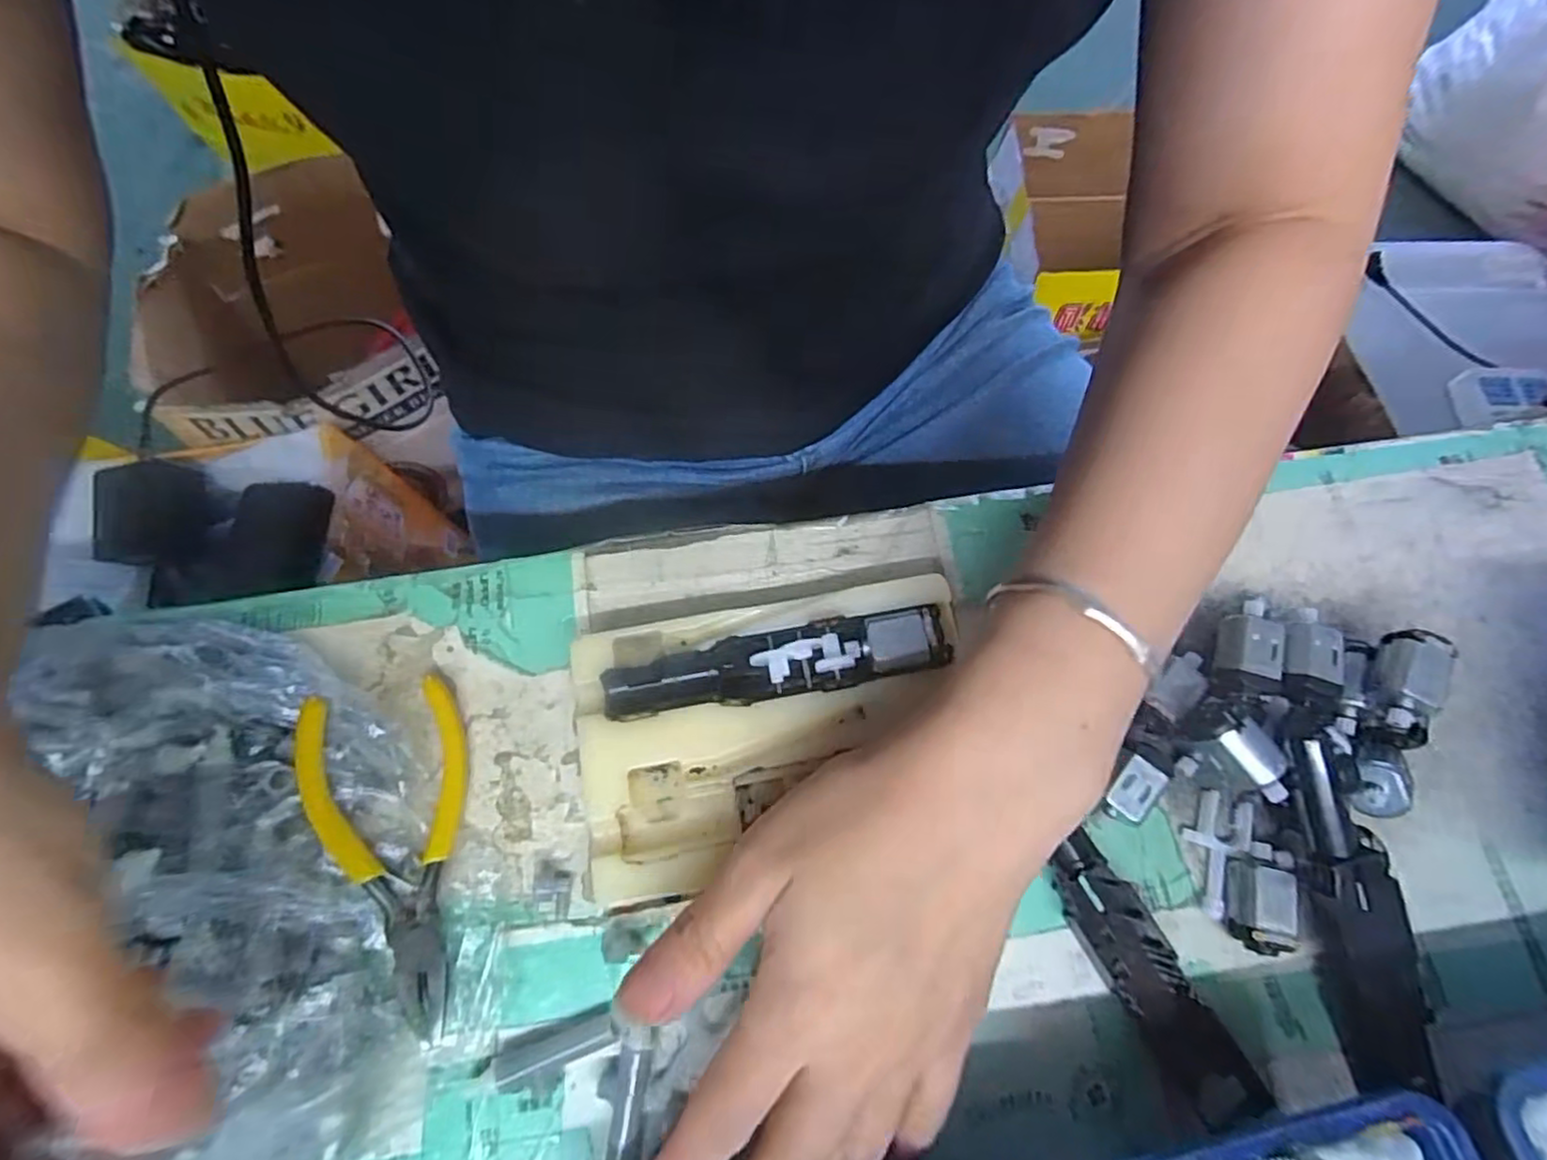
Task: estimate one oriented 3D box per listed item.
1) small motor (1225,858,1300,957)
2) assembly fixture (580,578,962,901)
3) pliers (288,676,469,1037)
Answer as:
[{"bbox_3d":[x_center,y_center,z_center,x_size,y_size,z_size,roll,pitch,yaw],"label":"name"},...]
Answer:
[{"bbox_3d":[0.162,0.109,0.225,0.018,0.015,0.028,13,73,4],"label":"small motor"},{"bbox_3d":[0.001,0.051,0.236,0.133,0.028,0.086,-11,73,-4],"label":"assembly fixture"},{"bbox_3d":[-0.126,0.090,0.224,0.051,0.009,0.110,-5,72,-33],"label":"pliers"}]

